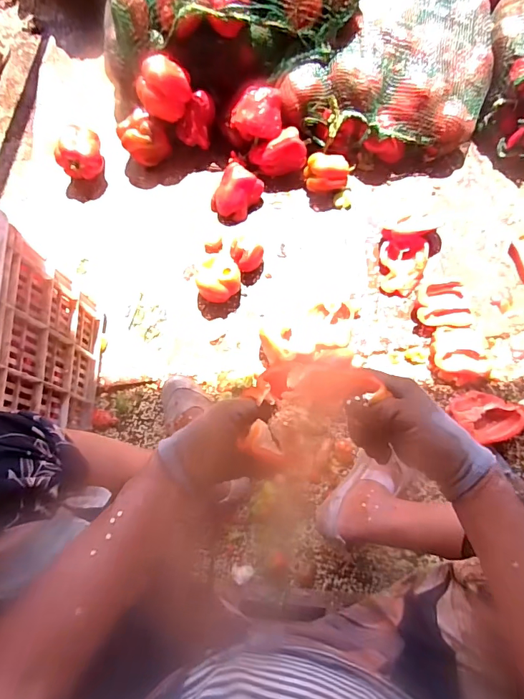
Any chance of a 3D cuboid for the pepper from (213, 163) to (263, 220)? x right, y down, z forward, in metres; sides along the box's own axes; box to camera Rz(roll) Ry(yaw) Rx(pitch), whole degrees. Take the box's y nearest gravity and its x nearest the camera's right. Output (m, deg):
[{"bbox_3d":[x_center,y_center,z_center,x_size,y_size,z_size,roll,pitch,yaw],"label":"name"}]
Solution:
[{"bbox_3d":[-0.059,-0.338,0.894,0.088,0.065,0.106,32,75,13],"label":"pepper"}]

